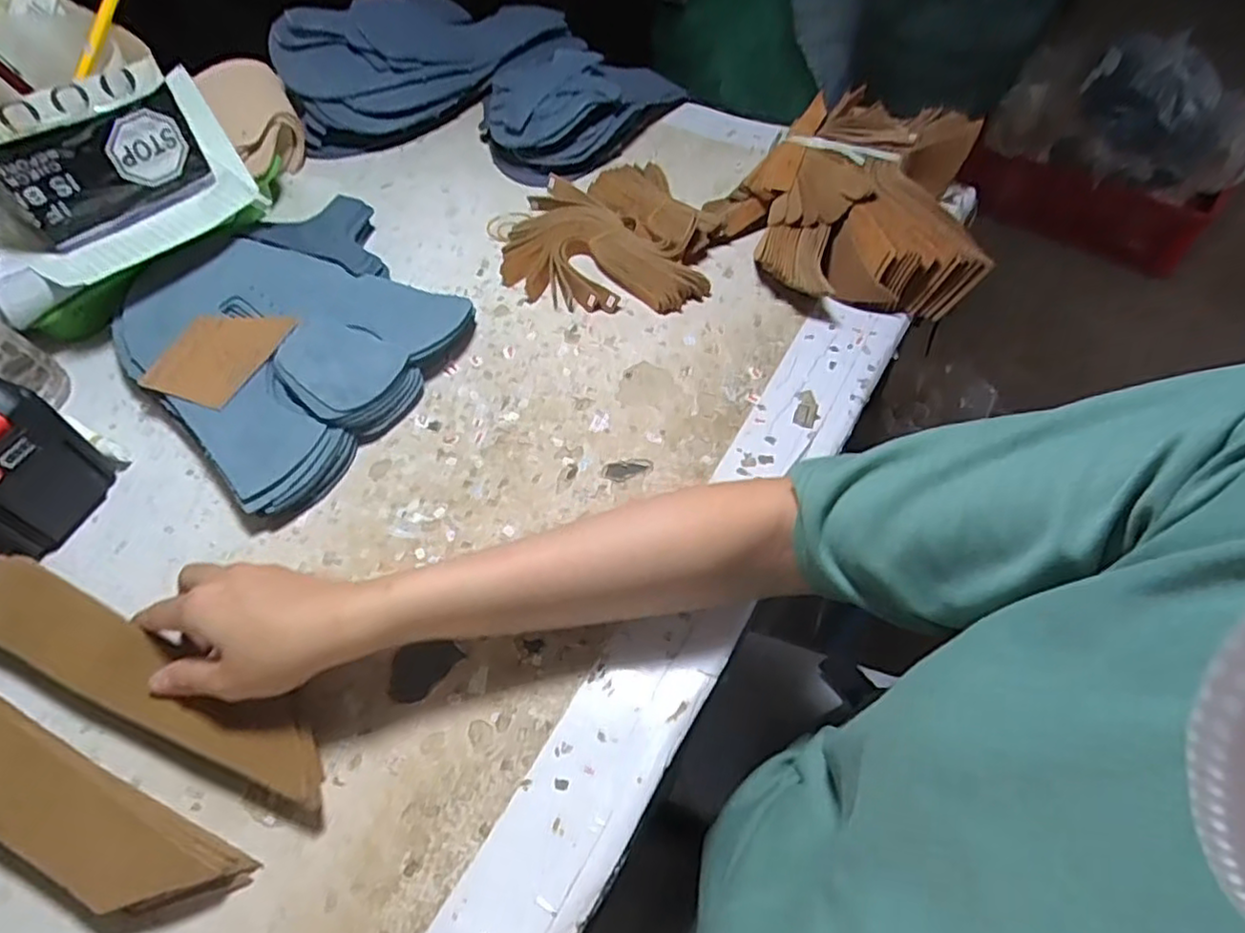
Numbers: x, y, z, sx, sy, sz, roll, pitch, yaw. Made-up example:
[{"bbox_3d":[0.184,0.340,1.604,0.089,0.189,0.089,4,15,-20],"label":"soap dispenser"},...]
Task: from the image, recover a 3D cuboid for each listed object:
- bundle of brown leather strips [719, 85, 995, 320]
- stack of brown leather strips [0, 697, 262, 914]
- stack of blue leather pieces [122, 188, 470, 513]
[{"bbox_3d":[0.186,-0.217,0.567,0.197,0.073,0.229,7,56,7],"label":"bundle of brown leather strips"},{"bbox_3d":[-0.298,0.155,0.341,0.248,0.027,0.044,20,58,14],"label":"stack of brown leather strips"},{"bbox_3d":[-0.240,-0.103,0.516,0.257,0.032,0.215,38,64,24],"label":"stack of blue leather pieces"}]

